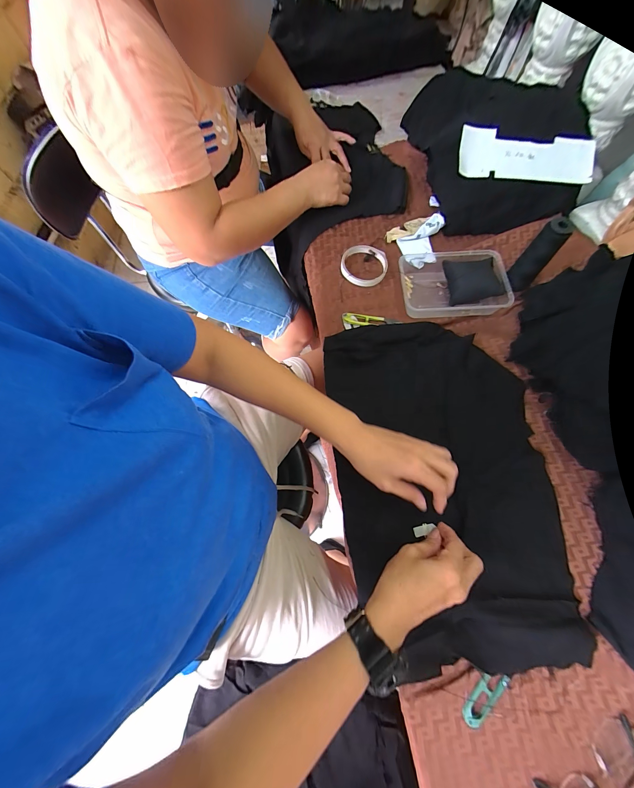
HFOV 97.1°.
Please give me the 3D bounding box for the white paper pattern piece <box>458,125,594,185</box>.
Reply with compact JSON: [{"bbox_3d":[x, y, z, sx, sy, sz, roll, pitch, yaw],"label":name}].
[{"bbox_3d":[0.382,-0.433,0.511,0.253,0.013,0.071,2,107,-2],"label":"white paper pattern piece"}]

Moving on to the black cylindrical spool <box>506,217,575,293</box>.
[{"bbox_3d":[0.355,-0.222,0.446,0.034,0.113,0.042,-42,74,-12],"label":"black cylindrical spool"}]

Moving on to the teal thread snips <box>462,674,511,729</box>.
[{"bbox_3d":[0.197,0.356,0.329,0.069,0.004,0.025,-41,74,-12],"label":"teal thread snips"}]

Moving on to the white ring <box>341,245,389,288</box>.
[{"bbox_3d":[0.088,-0.242,0.521,0.083,0.018,0.083,-1,70,2],"label":"white ring"}]

